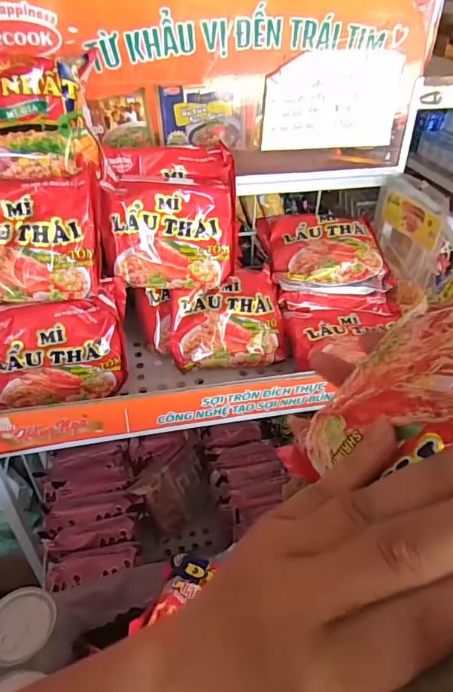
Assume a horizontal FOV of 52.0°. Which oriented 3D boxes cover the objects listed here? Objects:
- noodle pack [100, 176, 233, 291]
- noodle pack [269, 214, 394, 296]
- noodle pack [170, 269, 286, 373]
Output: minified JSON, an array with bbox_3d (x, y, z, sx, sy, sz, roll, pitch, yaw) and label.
[{"bbox_3d":[-0.054,-0.114,0.476,0.119,0.106,0.032,-2,16,-5],"label":"noodle pack"},{"bbox_3d":[0.118,-0.108,0.548,0.128,0.030,0.116,-2,56,9],"label":"noodle pack"},{"bbox_3d":[0.000,-0.027,0.505,0.120,0.101,0.026,-6,2,-6],"label":"noodle pack"}]

